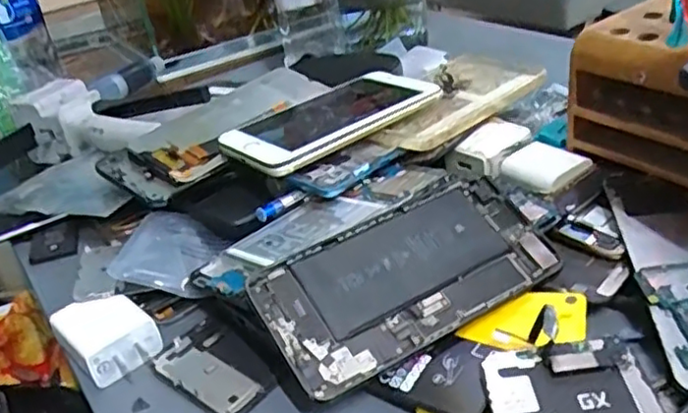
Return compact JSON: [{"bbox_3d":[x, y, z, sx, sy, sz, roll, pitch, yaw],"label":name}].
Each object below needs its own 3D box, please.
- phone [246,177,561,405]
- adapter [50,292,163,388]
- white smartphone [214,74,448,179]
[{"bbox_3d":[0.033,0.035,0.338,0.151,0.004,0.074,-24,59,-21],"label":"phone"},{"bbox_3d":[-0.131,0.070,0.363,0.043,0.024,0.050,-31,37,-30],"label":"adapter"},{"bbox_3d":[-0.009,-0.066,0.478,0.163,0.012,0.081,-28,36,-28],"label":"white smartphone"}]

